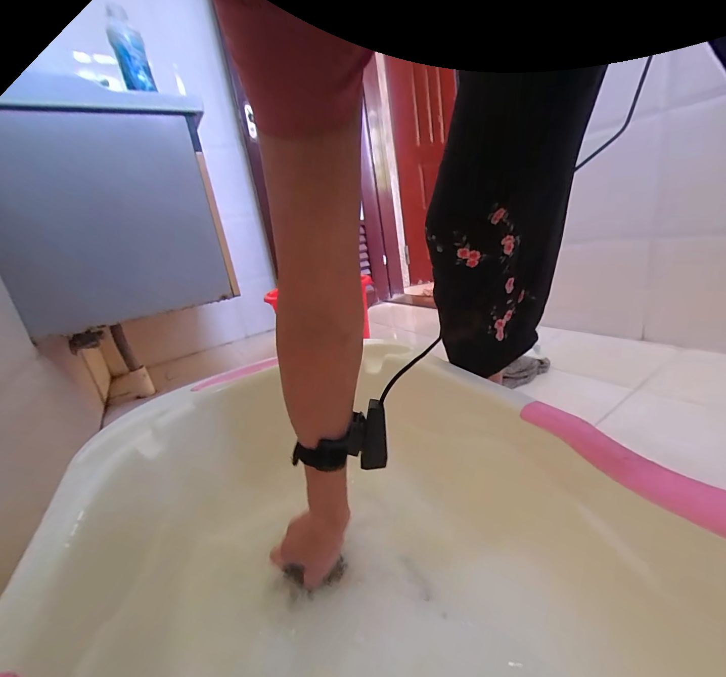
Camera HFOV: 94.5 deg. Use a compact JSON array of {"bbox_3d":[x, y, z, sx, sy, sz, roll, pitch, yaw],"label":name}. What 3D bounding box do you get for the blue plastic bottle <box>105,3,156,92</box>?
[{"bbox_3d":[-0.531,-0.653,0.765,0.067,0.141,0.076,-14,18,-26],"label":"blue plastic bottle"}]

